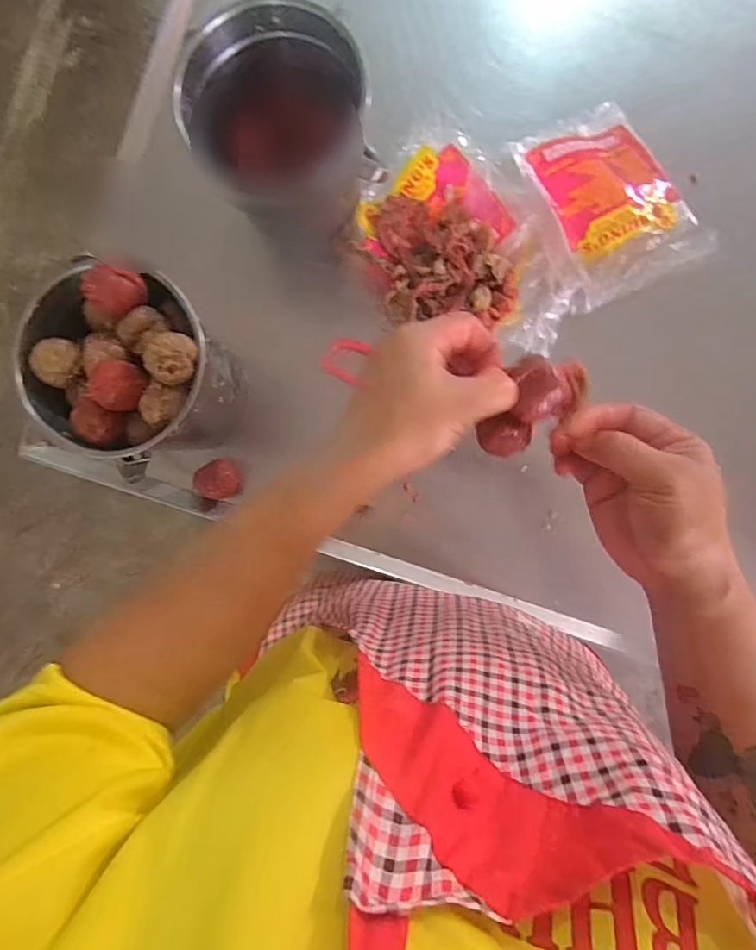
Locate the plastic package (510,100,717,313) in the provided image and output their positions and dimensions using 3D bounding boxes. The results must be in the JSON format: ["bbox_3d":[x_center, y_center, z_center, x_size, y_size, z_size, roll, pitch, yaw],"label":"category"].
[{"bbox_3d":[0.200,-0.236,0.442,0.131,0.031,0.157,-31,96,-10],"label":"plastic package"}]

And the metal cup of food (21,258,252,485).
[{"bbox_3d":[-0.185,-0.079,0.399,0.126,0.147,0.130,0,88,4],"label":"metal cup of food"}]

